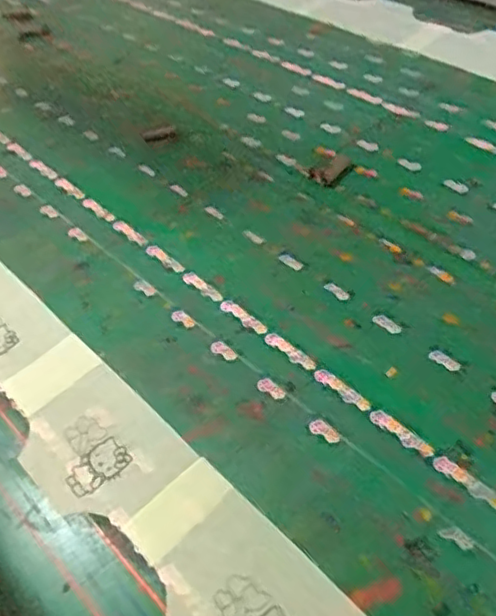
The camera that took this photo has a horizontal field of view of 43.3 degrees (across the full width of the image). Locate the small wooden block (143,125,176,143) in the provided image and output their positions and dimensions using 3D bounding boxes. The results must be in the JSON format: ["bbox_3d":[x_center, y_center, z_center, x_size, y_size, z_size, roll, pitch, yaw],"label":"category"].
[{"bbox_3d":[-0.144,-0.283,1.017,0.015,0.021,0.066,34,42,30],"label":"small wooden block"}]

